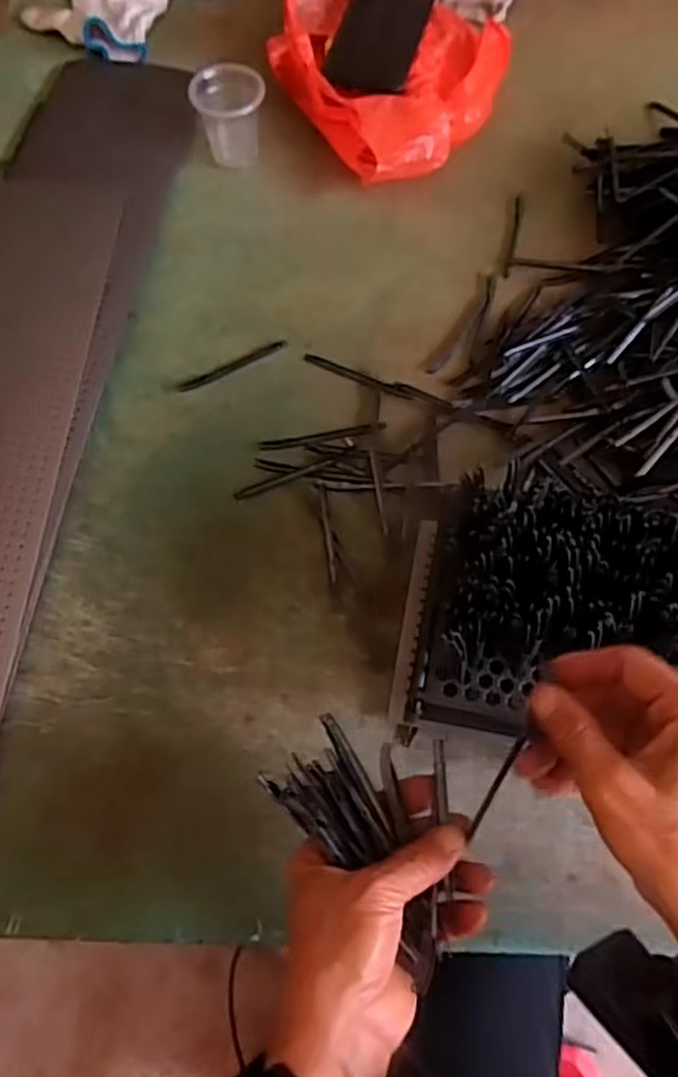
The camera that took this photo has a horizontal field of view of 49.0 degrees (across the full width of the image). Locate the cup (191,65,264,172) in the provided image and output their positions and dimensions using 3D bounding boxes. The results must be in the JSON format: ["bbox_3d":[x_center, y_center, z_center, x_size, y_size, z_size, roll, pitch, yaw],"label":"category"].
[{"bbox_3d":[-0.096,-0.384,0.675,0.054,0.063,0.055,34,70,16],"label":"cup"}]

